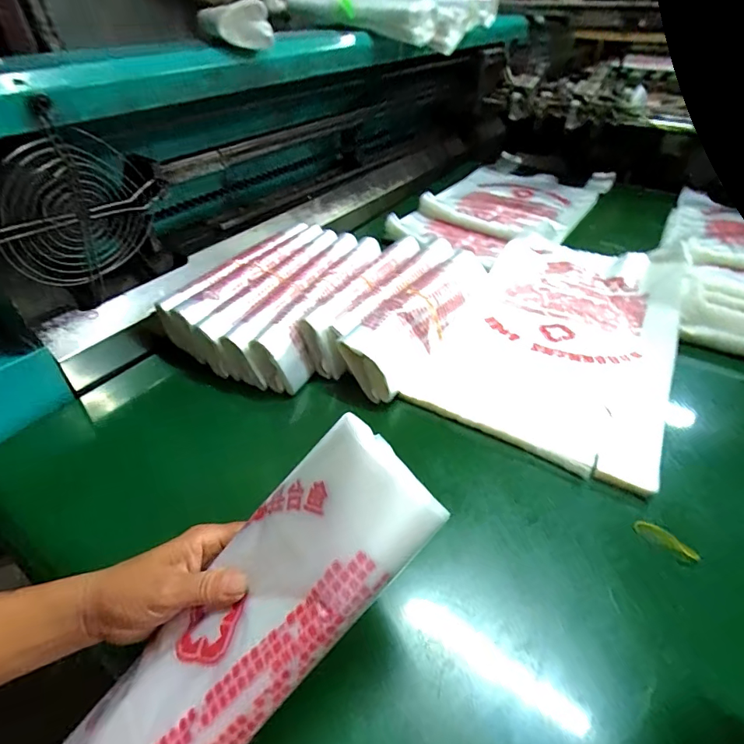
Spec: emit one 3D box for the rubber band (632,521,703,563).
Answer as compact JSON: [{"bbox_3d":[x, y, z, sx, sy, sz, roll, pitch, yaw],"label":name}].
[{"bbox_3d":[0.282,0.159,0.421,0.054,0.007,0.019,30,50,30],"label":"rubber band"}]

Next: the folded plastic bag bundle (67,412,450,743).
[{"bbox_3d":[-0.088,0.157,0.273,0.294,0.039,0.100,-46,53,-4],"label":"folded plastic bag bundle"}]

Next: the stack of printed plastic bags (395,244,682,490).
[{"bbox_3d":[0.277,-0.066,0.636,0.289,0.066,0.456,22,46,23],"label":"stack of printed plastic bags"}]

